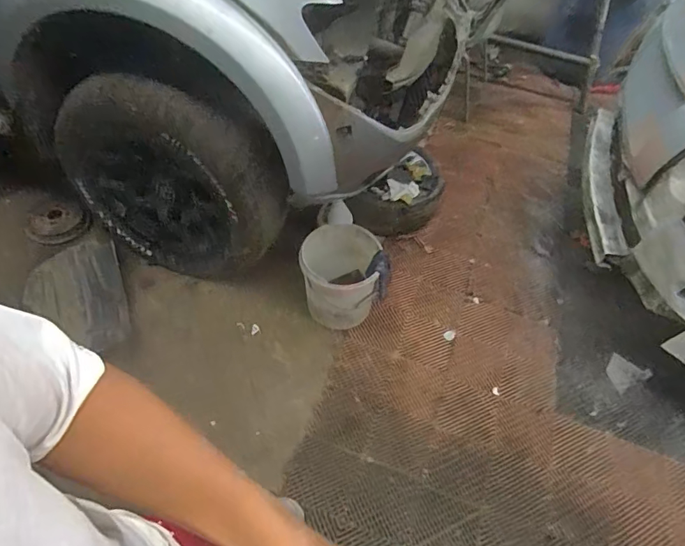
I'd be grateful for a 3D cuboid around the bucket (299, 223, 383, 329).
[{"bbox_3d":[-0.019,0.034,1.733,0.275,0.281,0.311,6,52,-4],"label":"bucket"}]

